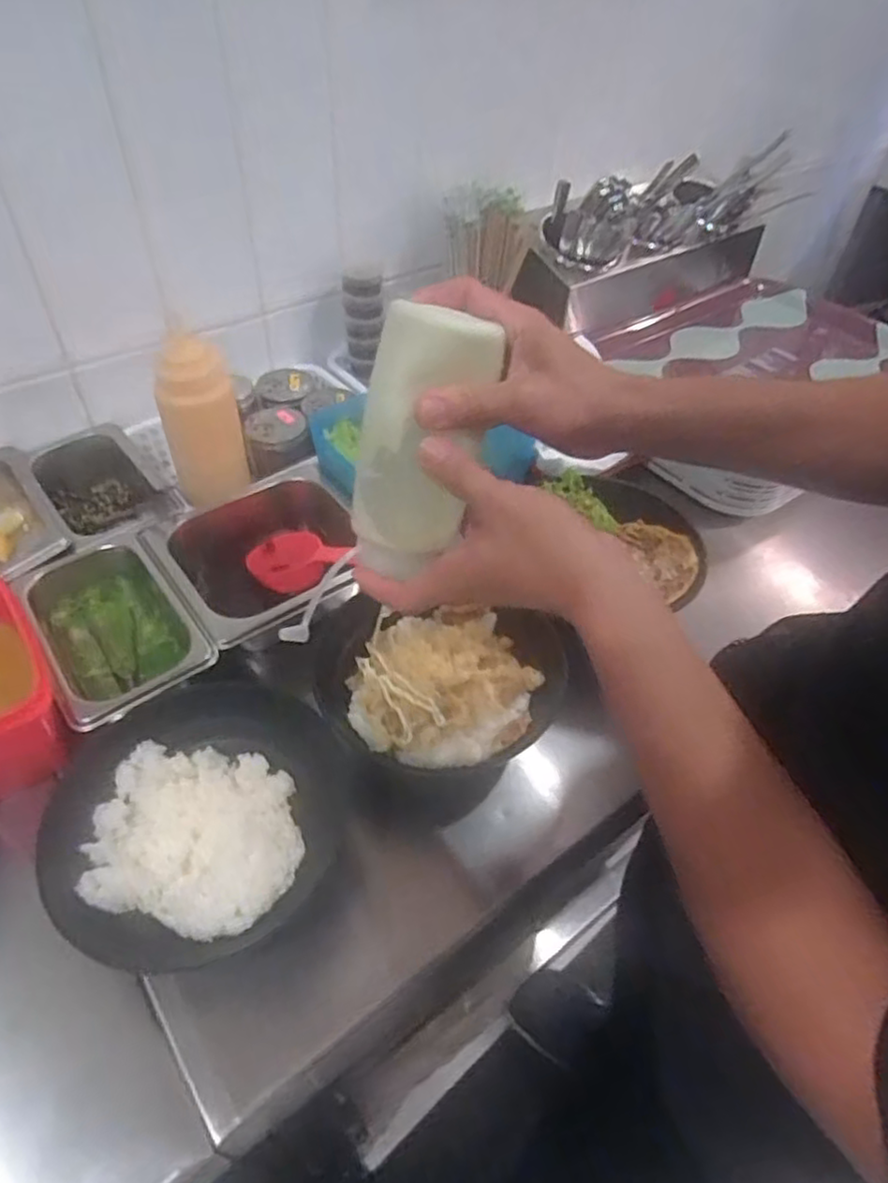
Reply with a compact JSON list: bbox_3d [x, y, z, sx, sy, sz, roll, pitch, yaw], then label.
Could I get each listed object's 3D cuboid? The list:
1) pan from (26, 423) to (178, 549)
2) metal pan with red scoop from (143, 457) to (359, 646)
[{"bbox_3d":[-0.331,-0.096,0.671,0.095,0.065,0.197,-26,53,-24],"label":"pan"},{"bbox_3d":[-0.150,-0.020,0.626,0.168,0.087,0.162,-27,53,-25],"label":"metal pan with red scoop"}]

